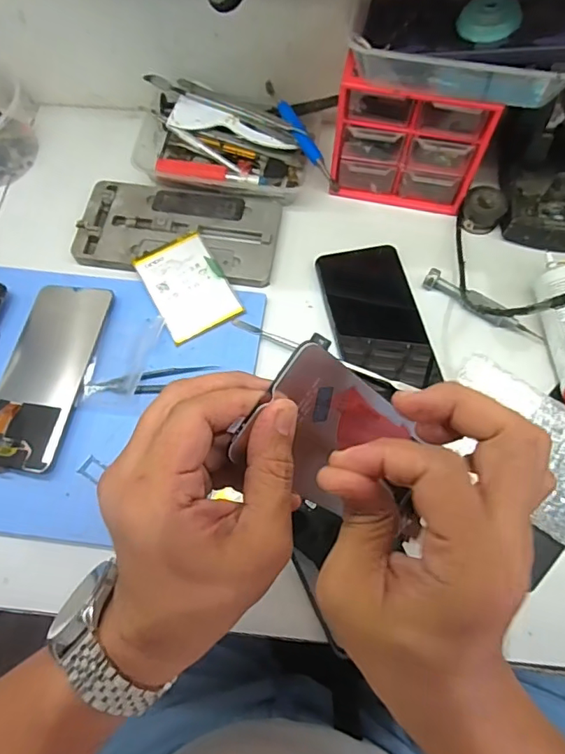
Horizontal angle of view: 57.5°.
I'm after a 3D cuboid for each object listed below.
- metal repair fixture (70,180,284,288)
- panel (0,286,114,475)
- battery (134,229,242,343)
[{"bbox_3d":[-0.094,-0.133,0.469,0.177,0.011,0.092,10,69,4],"label":"metal repair fixture"},{"bbox_3d":[-0.190,-0.005,0.408,0.070,0.008,0.158,8,69,3],"label":"panel"},{"bbox_3d":[-0.082,-0.078,0.439,0.062,0.010,0.091,-29,71,-11],"label":"battery"}]

